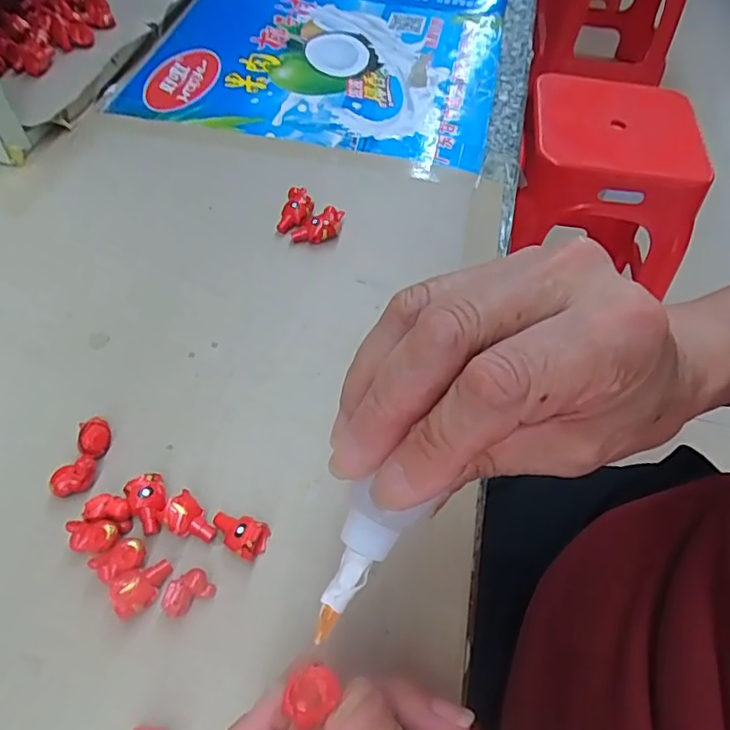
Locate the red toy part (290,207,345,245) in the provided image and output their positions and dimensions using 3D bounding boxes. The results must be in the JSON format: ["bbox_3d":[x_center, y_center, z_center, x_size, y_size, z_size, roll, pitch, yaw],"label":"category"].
[{"bbox_3d":[-0.028,-0.089,0.363,0.037,0.012,0.017,-27,62,-21],"label":"red toy part"}]

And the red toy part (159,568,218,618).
[{"bbox_3d":[-0.074,0.095,0.236,0.020,0.012,0.012,-35,65,-25],"label":"red toy part"}]

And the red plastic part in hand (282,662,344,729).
[{"bbox_3d":[-0.016,0.099,0.172,0.014,0.007,0.017,30,58,15],"label":"red plastic part in hand"}]

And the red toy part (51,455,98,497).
[{"bbox_3d":[-0.133,0.053,0.261,0.020,0.012,0.014,-24,61,-20],"label":"red toy part"}]

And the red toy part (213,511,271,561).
[{"bbox_3d":[-0.057,0.075,0.250,0.026,0.011,0.016,18,56,7],"label":"red toy part"}]

